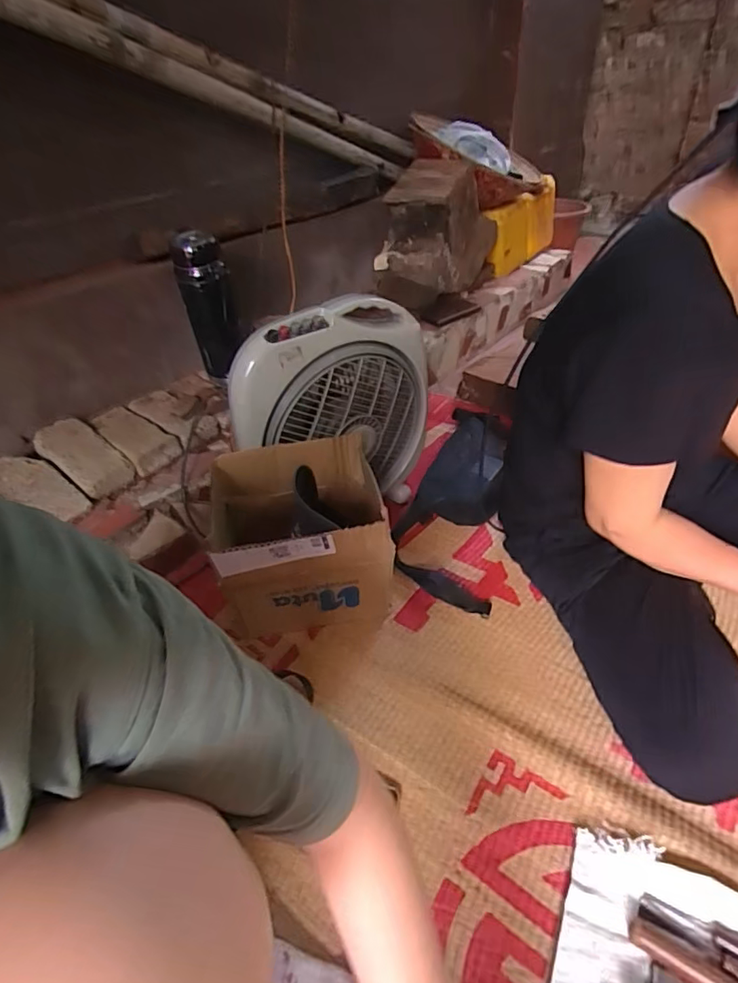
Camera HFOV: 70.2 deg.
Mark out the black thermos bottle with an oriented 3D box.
[{"bbox_3d":[-0.296,-0.340,0.988,0.086,0.253,0.090,-22,41,-19],"label":"black thermos bottle"}]

